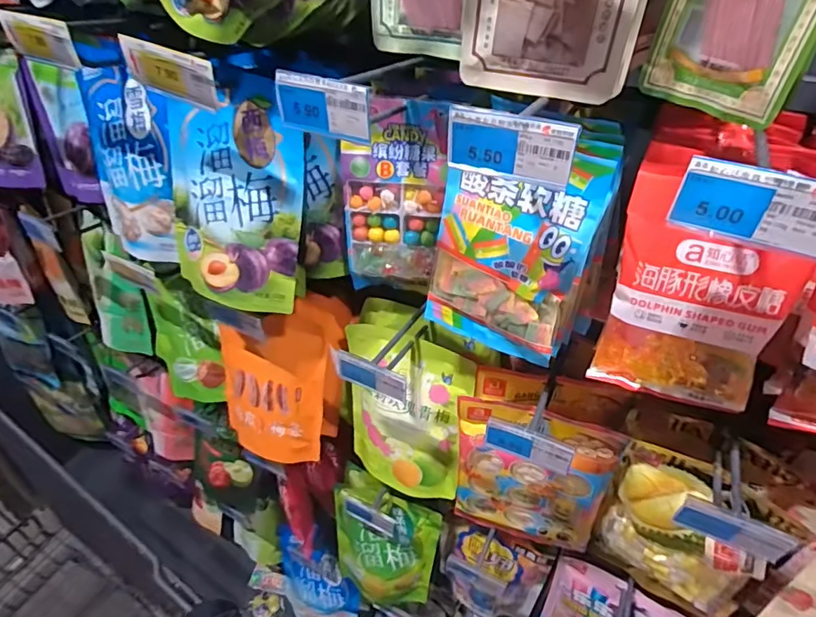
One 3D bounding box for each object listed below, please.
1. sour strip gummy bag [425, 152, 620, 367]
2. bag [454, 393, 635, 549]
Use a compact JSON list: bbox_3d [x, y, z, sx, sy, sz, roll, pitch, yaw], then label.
[{"bbox_3d":[0.083,-0.045,0.434,0.133,0.182,0.034,22,44,23],"label":"sour strip gummy bag"},{"bbox_3d":[0.145,0.209,0.607,0.176,0.238,0.020,11,40,12],"label":"bag"}]

